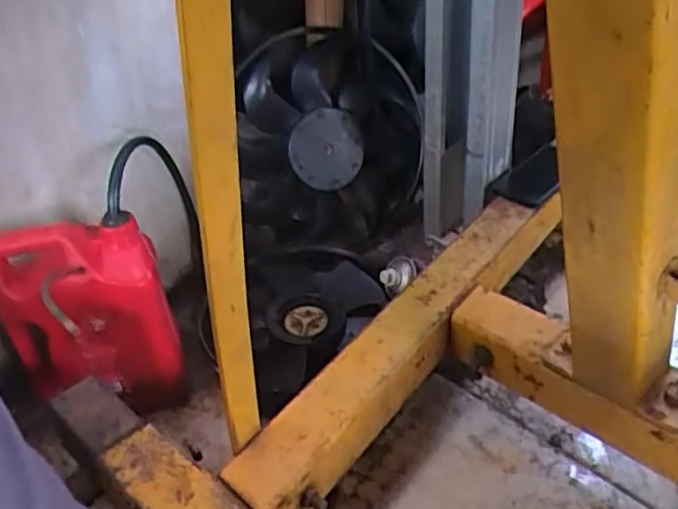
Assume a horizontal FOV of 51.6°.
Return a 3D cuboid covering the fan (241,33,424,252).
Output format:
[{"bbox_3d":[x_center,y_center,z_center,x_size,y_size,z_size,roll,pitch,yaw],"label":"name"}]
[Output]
[{"bbox_3d":[-0.016,-0.182,1.143,0.333,0.347,0.102,-6,22,-18],"label":"fan"}]

